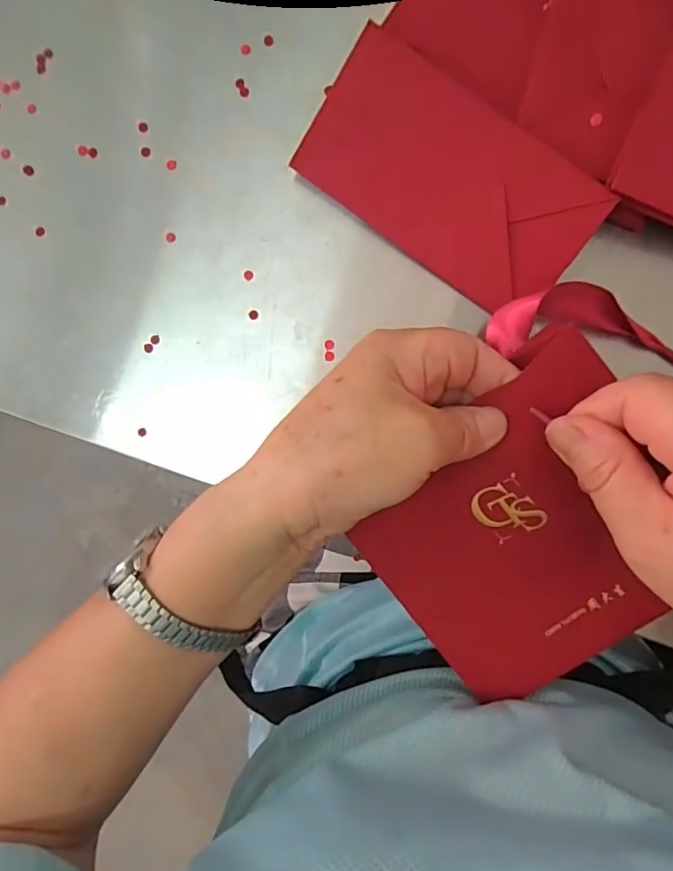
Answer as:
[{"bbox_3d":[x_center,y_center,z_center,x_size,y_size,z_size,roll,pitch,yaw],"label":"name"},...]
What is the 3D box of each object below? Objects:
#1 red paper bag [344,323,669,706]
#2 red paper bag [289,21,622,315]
[{"bbox_3d":[0.088,0.050,0.229,0.132,0.014,0.135,-38,100,16],"label":"red paper bag"},{"bbox_3d":[0.053,-0.121,0.239,0.136,0.007,0.072,36,113,1],"label":"red paper bag"}]

